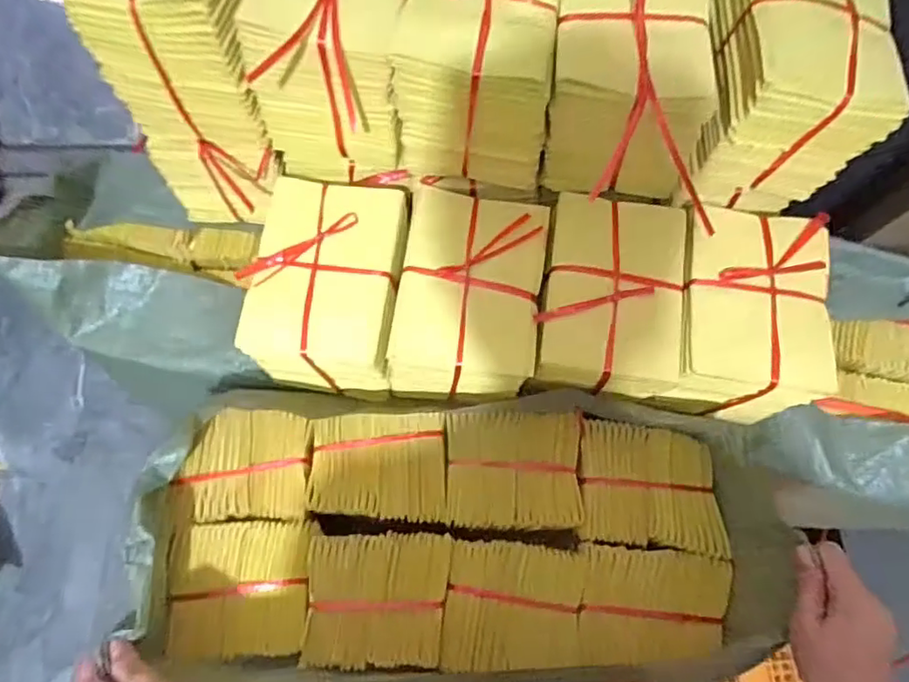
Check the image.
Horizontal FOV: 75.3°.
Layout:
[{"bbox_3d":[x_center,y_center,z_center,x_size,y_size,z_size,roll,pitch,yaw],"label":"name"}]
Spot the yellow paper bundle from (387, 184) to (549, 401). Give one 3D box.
[{"bbox_3d":[0.016,-0.046,0.549,0.125,0.087,0.187,7,73,3],"label":"yellow paper bundle"}]

